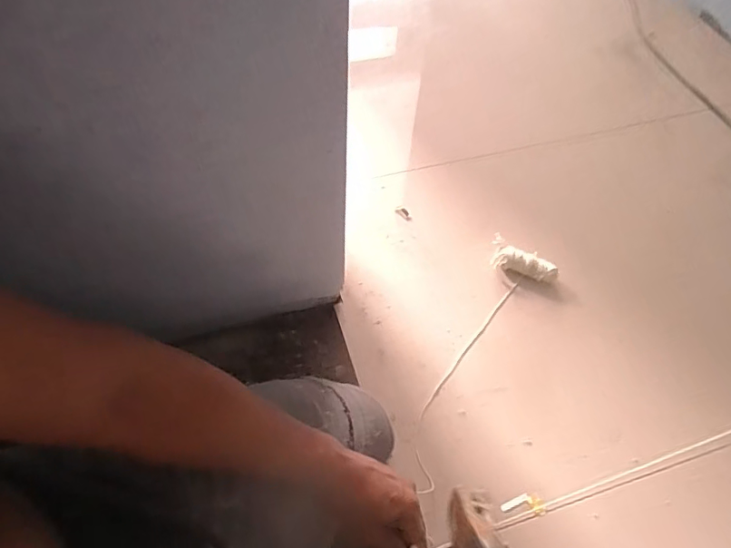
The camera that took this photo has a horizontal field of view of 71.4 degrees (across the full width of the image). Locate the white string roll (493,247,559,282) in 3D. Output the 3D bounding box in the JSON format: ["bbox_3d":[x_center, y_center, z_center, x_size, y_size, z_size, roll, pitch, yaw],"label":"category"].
[{"bbox_3d":[0.259,-0.014,0.819,0.099,0.036,0.030,14,58,8],"label":"white string roll"}]

